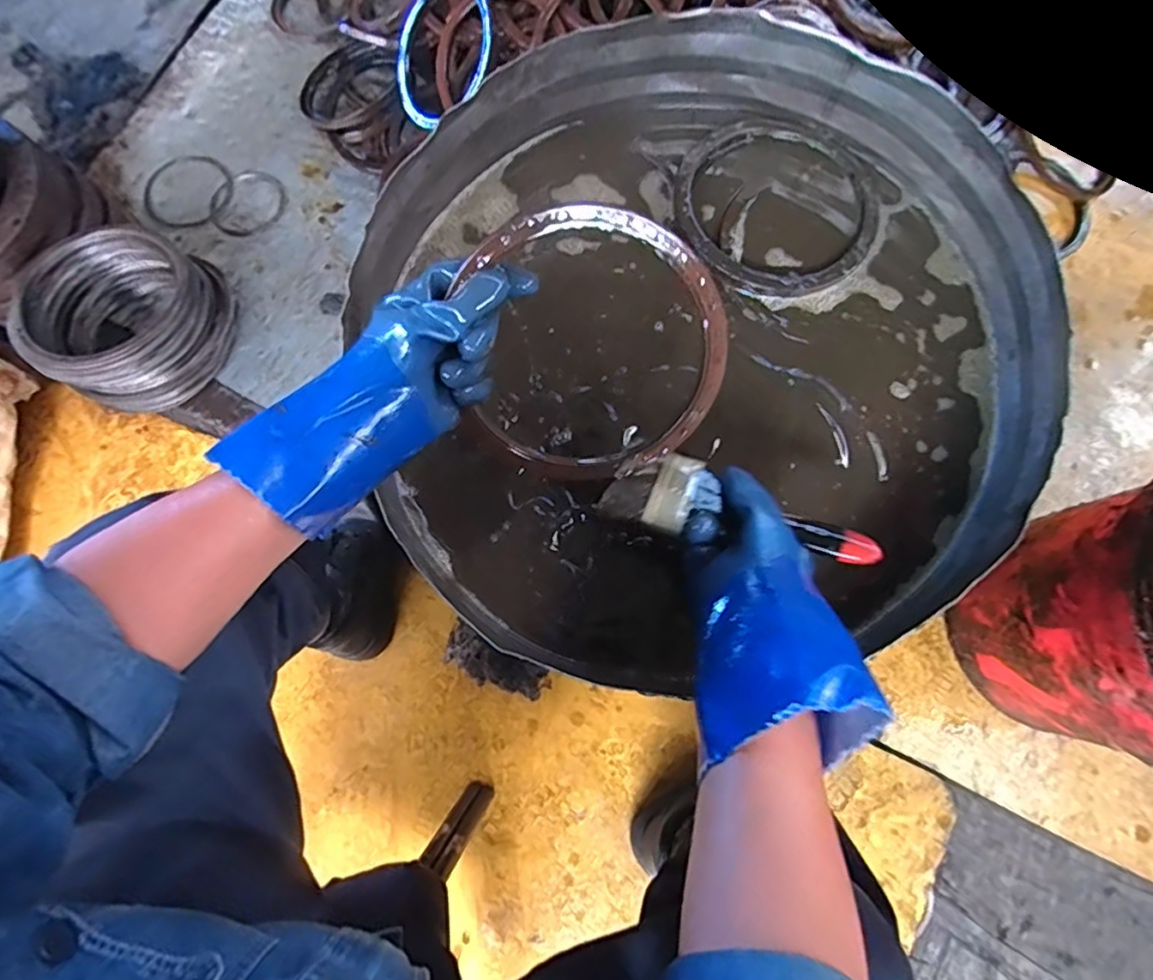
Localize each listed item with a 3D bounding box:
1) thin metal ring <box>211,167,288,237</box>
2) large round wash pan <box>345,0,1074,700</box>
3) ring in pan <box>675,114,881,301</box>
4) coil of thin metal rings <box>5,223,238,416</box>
[{"bbox_3d":[-0.521,-0.458,0.956,0.111,0.007,0.129,30,74,2],"label":"thin metal ring"},{"bbox_3d":[0.107,-0.139,0.529,0.561,0.125,0.550,-11,73,-4],"label":"large round wash pan"},{"bbox_3d":[0.195,-0.279,0.580,0.193,0.021,0.197,-1,77,3],"label":"ring in pan"},{"bbox_3d":[-0.605,-0.237,0.821,0.223,0.123,0.233,-1,77,3],"label":"coil of thin metal rings"}]

